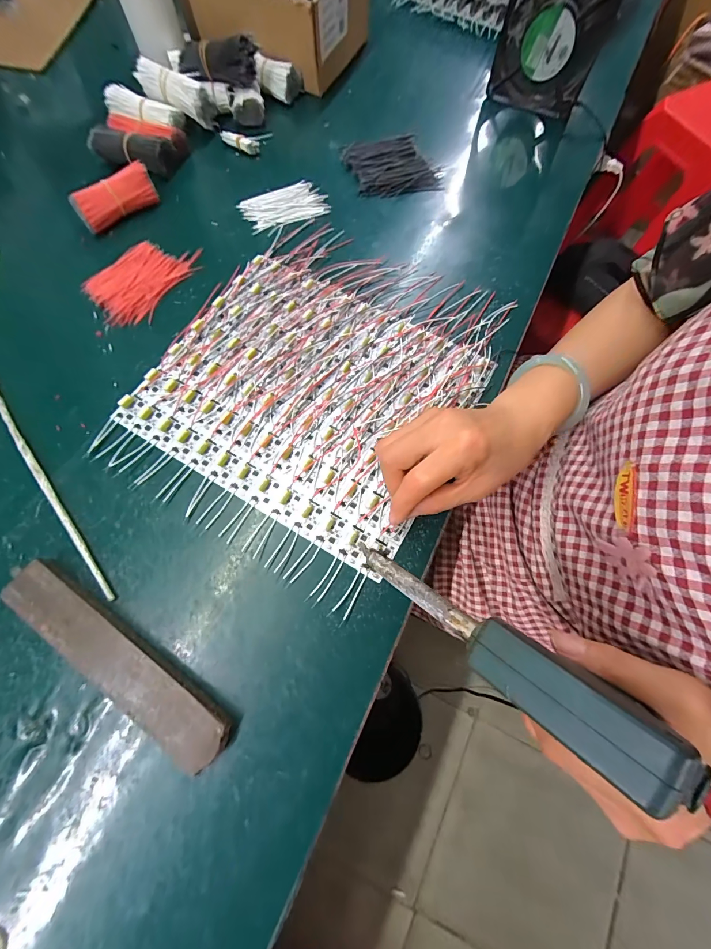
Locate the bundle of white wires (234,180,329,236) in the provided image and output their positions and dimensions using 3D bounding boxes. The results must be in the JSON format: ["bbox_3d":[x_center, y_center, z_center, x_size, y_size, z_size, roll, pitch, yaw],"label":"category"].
[{"bbox_3d":[-0.086,-0.326,0.413,0.098,0.007,0.062,-27,73,-9],"label":"bundle of white wires"}]

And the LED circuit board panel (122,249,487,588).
[{"bbox_3d":[-0.043,-0.090,0.333,0.281,0.011,0.254,29,73,10],"label":"LED circuit board panel"}]

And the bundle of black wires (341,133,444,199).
[{"bbox_3d":[0.047,-0.390,0.430,0.111,0.017,0.084,-14,71,-4],"label":"bundle of black wires"}]

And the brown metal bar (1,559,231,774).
[{"bbox_3d":[-0.175,0.134,0.251,0.198,0.017,0.040,33,74,11],"label":"brown metal bar"}]

